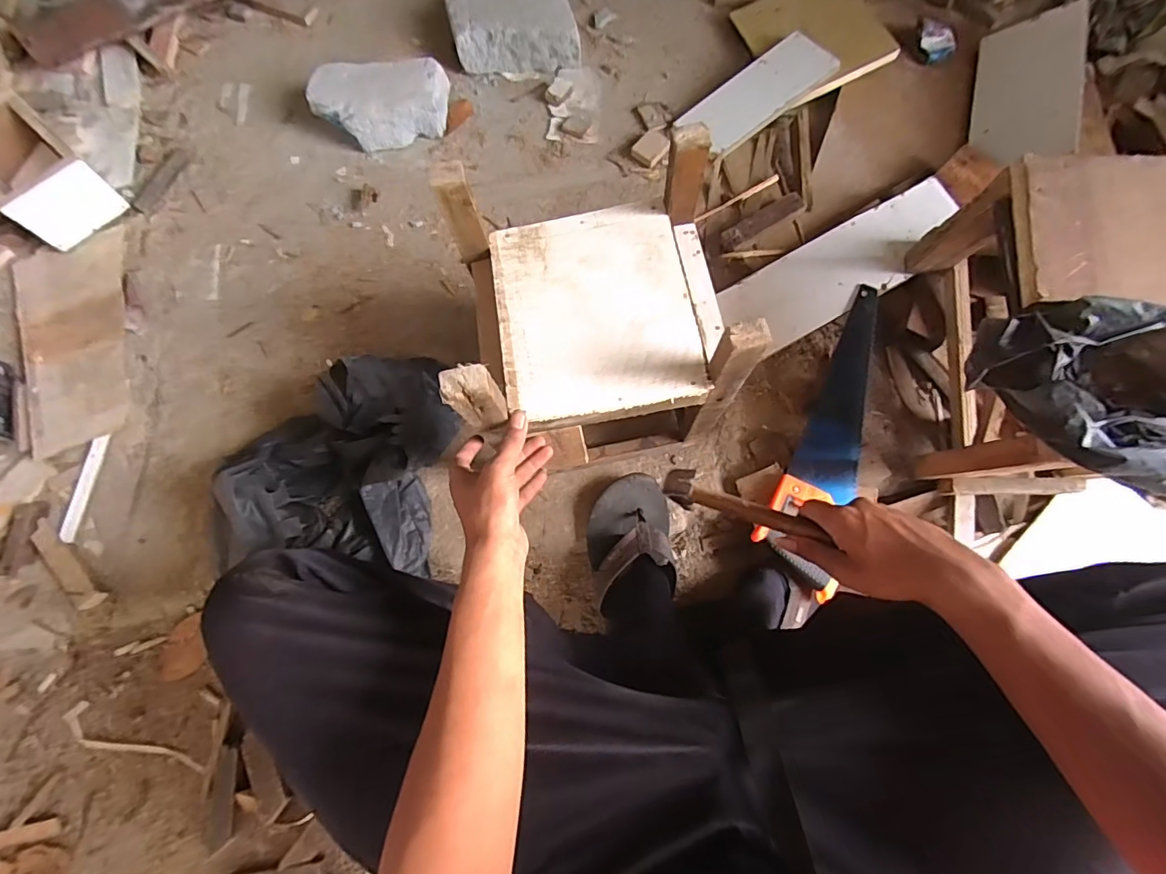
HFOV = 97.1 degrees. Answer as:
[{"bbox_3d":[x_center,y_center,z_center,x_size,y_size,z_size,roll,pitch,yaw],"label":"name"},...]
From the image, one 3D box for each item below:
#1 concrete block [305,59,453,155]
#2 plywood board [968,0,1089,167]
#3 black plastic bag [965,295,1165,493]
[{"bbox_3d":[-0.329,-0.549,0.852,0.213,0.079,0.119,-9,77,-1],"label":"concrete block"},{"bbox_3d":[0.702,-0.558,0.816,0.132,0.019,0.279,5,74,42],"label":"plywood board"},{"bbox_3d":[0.482,-0.049,0.465,0.149,0.092,0.224,-43,79,-10],"label":"black plastic bag"}]

